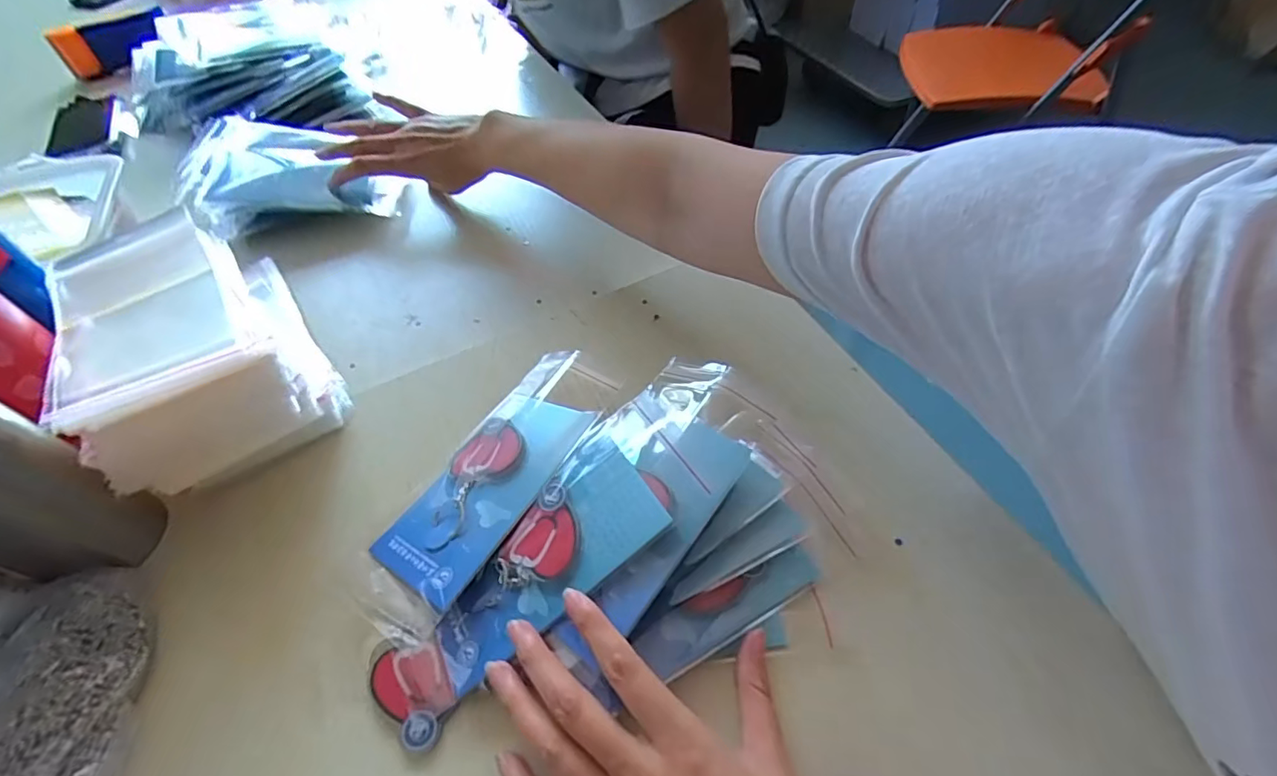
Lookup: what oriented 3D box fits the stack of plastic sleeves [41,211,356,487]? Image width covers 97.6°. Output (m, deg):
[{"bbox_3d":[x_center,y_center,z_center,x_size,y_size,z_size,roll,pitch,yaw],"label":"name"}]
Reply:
[{"bbox_3d":[-0.302,-0.033,0.384,0.119,0.093,0.213,-34,57,-20],"label":"stack of plastic sleeves"}]

